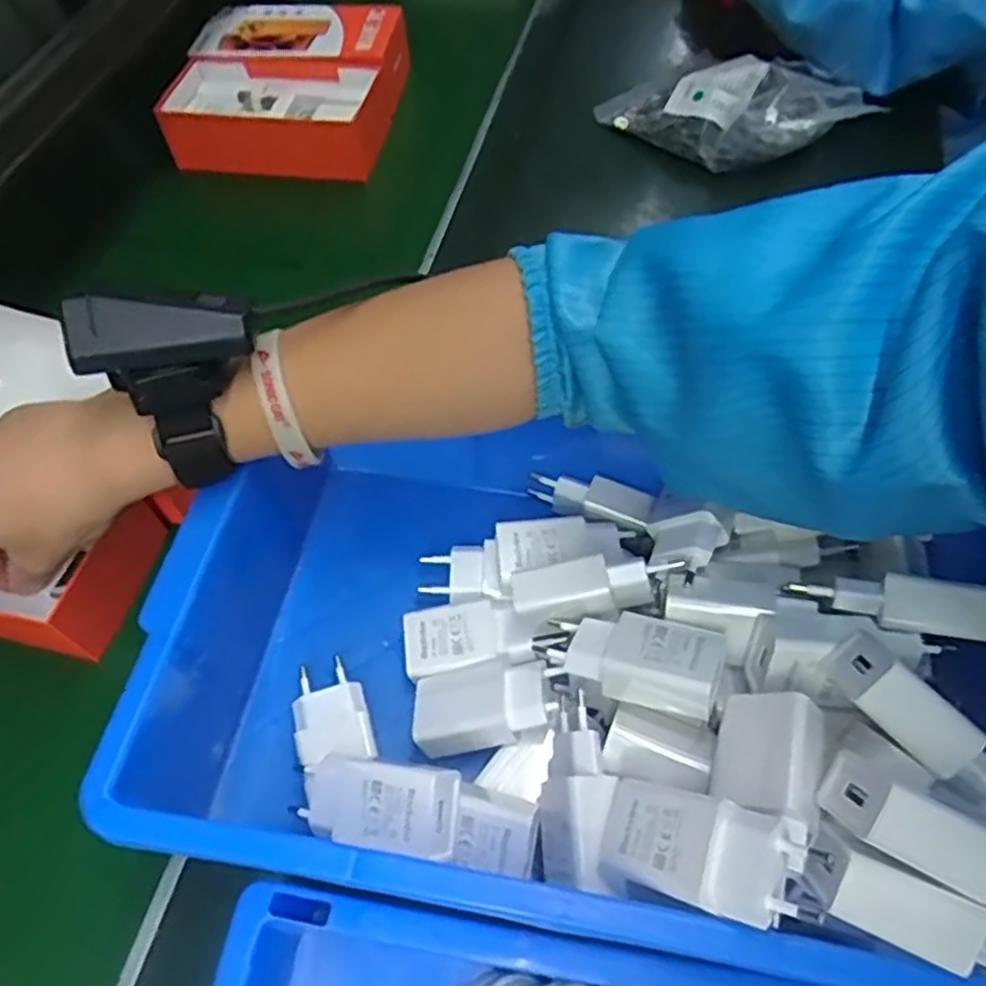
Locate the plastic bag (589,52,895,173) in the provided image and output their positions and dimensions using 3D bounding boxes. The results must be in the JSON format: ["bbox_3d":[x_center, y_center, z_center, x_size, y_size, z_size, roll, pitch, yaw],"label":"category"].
[{"bbox_3d":[0.202,-0.319,0.627,0.214,0.056,0.081,4,57,5],"label":"plastic bag"}]

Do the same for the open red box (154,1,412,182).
[{"bbox_3d":[-0.184,-0.366,0.678,0.191,0.056,0.189,7,57,8],"label":"open red box"}]

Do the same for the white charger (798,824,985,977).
[{"bbox_3d":[0.144,0.142,0.251,0.076,0.019,0.025,27,62,19],"label":"white charger"}]

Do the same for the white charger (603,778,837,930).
[{"bbox_3d":[0.078,0.128,0.272,0.079,0.022,0.039,0,51,39],"label":"white charger"}]

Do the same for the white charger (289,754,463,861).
[{"bbox_3d":[-0.053,0.132,0.323,0.074,0.027,0.034,-2,54,25],"label":"white charger"}]

